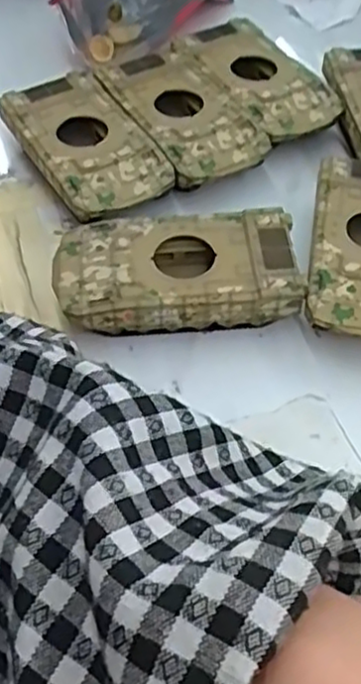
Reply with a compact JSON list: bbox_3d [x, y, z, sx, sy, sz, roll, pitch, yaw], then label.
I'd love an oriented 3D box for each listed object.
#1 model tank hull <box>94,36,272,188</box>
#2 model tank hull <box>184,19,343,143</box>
[{"bbox_3d":[0.002,-0.113,0.350,0.054,0.017,0.094,-21,59,-15],"label":"model tank hull"},{"bbox_3d":[0.040,-0.132,0.372,0.048,0.028,0.090,-25,58,-19],"label":"model tank hull"}]

